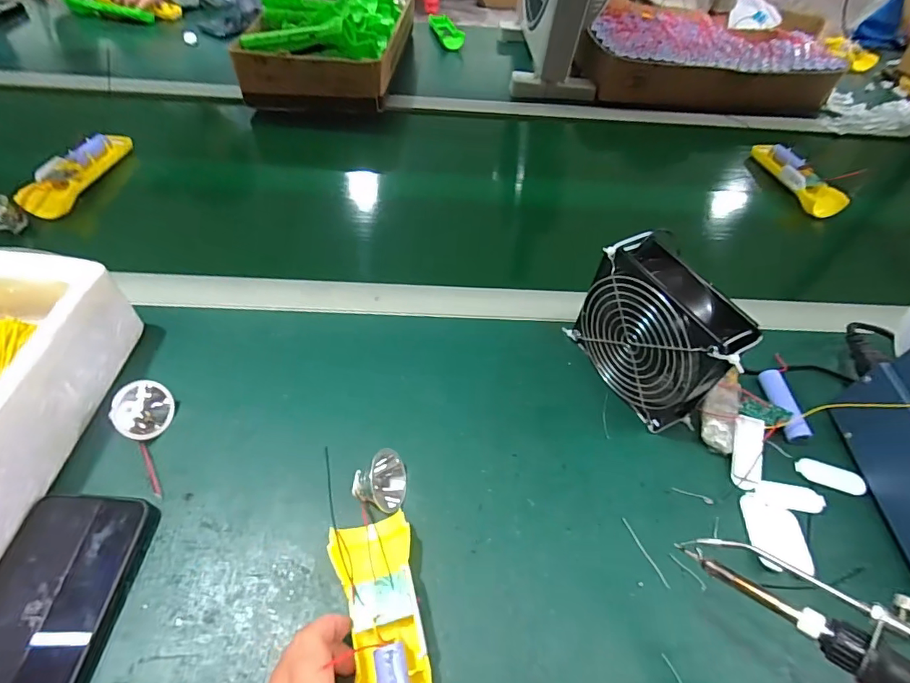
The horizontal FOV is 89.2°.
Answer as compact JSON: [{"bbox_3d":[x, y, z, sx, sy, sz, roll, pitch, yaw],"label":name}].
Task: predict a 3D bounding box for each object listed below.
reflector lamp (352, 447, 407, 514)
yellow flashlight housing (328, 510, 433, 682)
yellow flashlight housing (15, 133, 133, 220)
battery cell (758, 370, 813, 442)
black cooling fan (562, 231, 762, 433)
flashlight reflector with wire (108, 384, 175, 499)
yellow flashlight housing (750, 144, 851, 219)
[{"bbox_3d":[-0.055,0.104,0.342,0.037,0.039,0.040,4,53,-1],"label":"reflector lamp"},{"bbox_3d":[-0.035,0.187,0.269,0.048,0.025,0.162,-12,59,-13],"label":"yellow flashlight housing"},{"bbox_3d":[-0.459,-0.209,0.563,0.043,0.032,0.162,5,51,0],"label":"yellow flashlight housing"},{"bbox_3d":[0.297,0.058,0.418,0.017,0.022,0.069,2,51,-2],"label":"battery cell"},{"bbox_3d":[0.167,-0.004,0.387,0.051,0.124,0.124,-23,56,-21],"label":"black cooling fan"},{"bbox_3d":[-0.241,0.078,0.360,0.040,0.032,0.090,-16,68,-16],"label":"flashlight reflector with wire"},{"bbox_3d":[0.485,-0.242,0.654,0.054,0.029,0.165,-5,52,-9],"label":"yellow flashlight housing"}]

